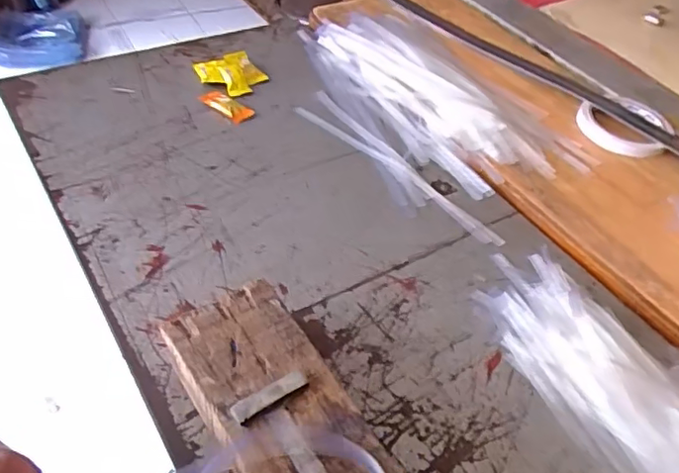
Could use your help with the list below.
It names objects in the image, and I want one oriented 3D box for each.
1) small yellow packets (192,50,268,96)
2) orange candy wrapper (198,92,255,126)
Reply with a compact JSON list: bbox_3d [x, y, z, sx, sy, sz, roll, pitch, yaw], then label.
[{"bbox_3d":[-0.115,-0.174,0.622,0.062,0.013,0.060,-27,55,-26],"label":"small yellow packets"},{"bbox_3d":[-0.113,-0.132,0.584,0.053,0.005,0.027,33,53,23],"label":"orange candy wrapper"}]

